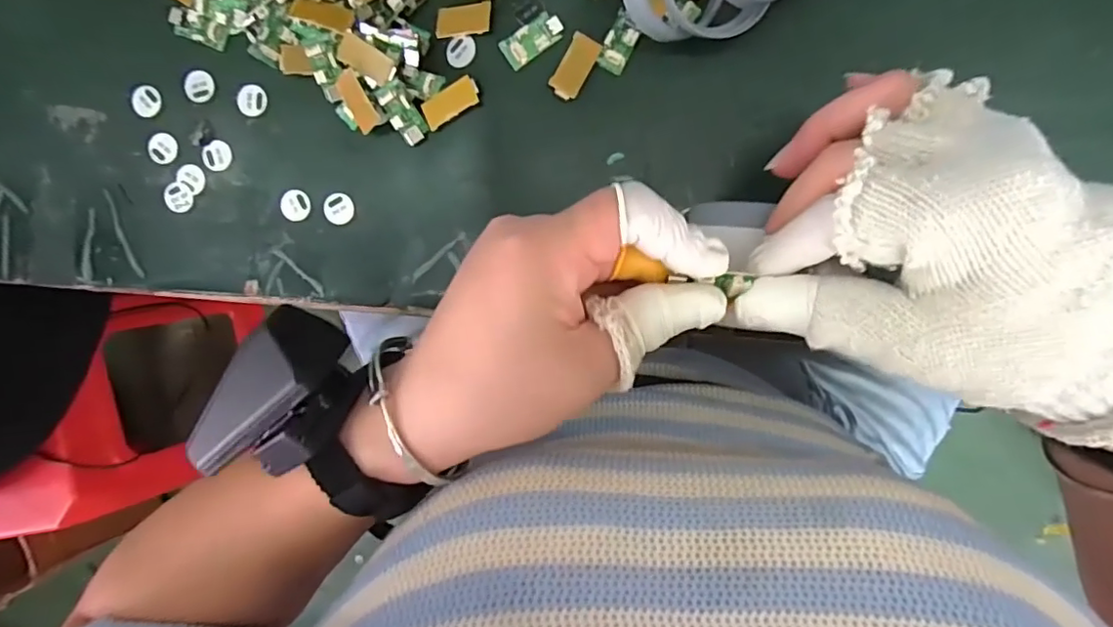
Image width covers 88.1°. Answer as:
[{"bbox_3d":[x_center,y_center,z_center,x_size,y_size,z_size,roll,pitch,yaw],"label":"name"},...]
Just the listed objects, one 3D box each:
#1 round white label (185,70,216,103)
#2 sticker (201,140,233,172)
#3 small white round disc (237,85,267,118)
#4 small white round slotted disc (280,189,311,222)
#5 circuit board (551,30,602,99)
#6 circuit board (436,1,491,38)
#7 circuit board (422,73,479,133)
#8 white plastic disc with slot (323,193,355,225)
[{"bbox_3d":[-0.202,-0.128,0.326,0.016,0.004,0.018,-2,98,-7],"label":"round white label"},{"bbox_3d":[-0.194,-0.090,0.330,0.017,0.004,0.018,0,84,1],"label":"sticker"},{"bbox_3d":[-0.173,-0.121,0.324,0.016,0.004,0.017,1,95,6],"label":"small white round disc"},{"bbox_3d":[-0.147,-0.061,0.325,0.017,0.004,0.017,0,94,0],"label":"small white round slotted disc"},{"bbox_3d":[0.010,-0.127,0.298,0.016,0.004,0.032,31,98,3],"label":"circuit board"},{"bbox_3d":[-0.048,-0.153,0.299,0.031,0.004,0.015,4,96,22],"label":"circuit board"},{"bbox_3d":[-0.055,-0.111,0.302,0.032,0.004,0.016,-26,89,18],"label":"circuit board"},{"bbox_3d":[-0.122,-0.059,0.323,0.017,0.004,0.017,0,89,0],"label":"white plastic disc with slot"}]

